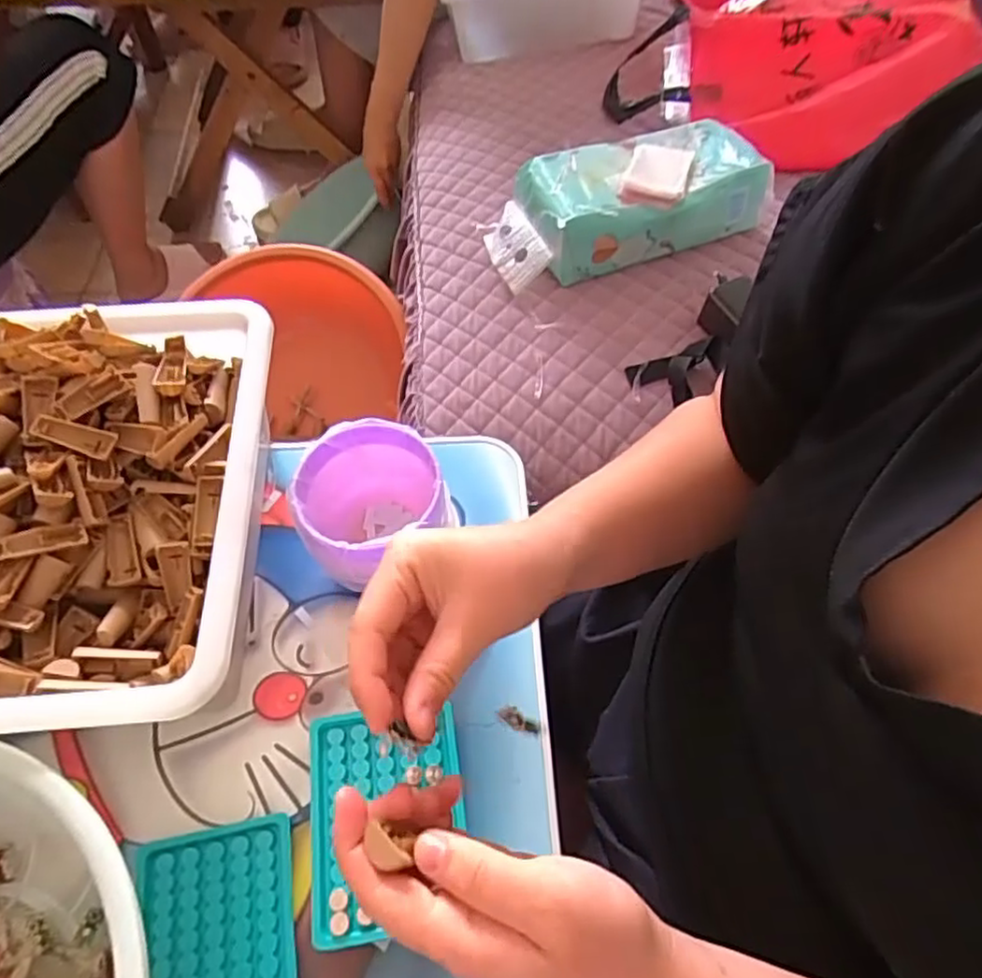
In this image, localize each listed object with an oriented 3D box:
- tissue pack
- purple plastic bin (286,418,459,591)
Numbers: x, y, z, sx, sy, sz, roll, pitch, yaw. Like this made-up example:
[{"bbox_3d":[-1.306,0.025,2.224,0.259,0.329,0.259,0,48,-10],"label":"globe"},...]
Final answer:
[{"bbox_3d":[0.163,-0.347,0.816,0.338,0.097,0.149,-20,61,-12],"label":"tissue pack"},{"bbox_3d":[-0.093,0.016,0.522,0.109,0.087,0.102,0,59,0],"label":"purple plastic bin"}]

